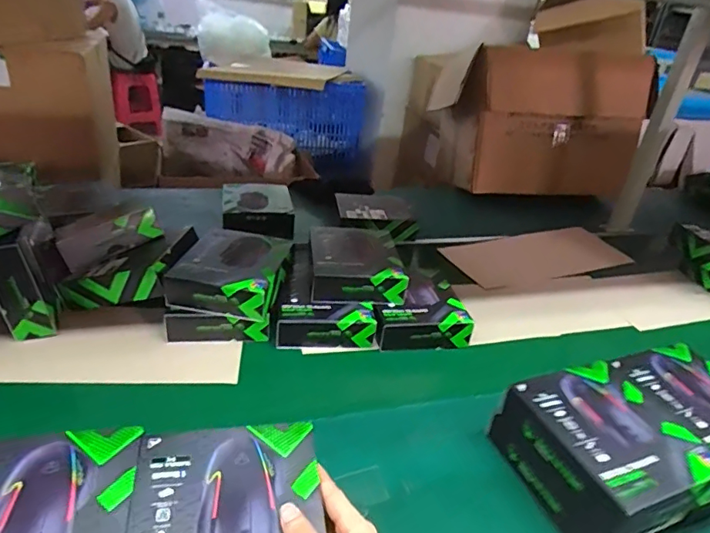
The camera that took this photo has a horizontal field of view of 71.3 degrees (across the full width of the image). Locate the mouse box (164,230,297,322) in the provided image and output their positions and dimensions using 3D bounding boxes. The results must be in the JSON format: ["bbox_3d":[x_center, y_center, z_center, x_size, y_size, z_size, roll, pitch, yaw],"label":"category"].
[{"bbox_3d":[-0.198,0.007,0.826,0.156,0.055,0.193,9,30,5],"label":"mouse box"}]

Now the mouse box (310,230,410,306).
[{"bbox_3d":[0.006,-0.003,0.895,0.166,0.062,0.182,2,30,-8],"label":"mouse box"}]

